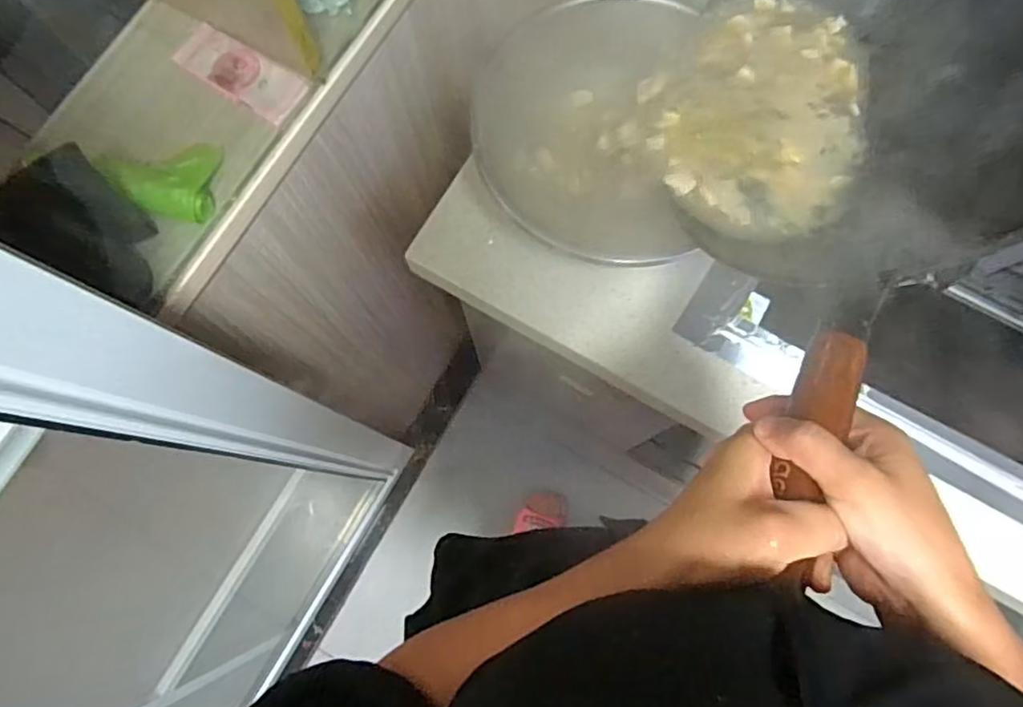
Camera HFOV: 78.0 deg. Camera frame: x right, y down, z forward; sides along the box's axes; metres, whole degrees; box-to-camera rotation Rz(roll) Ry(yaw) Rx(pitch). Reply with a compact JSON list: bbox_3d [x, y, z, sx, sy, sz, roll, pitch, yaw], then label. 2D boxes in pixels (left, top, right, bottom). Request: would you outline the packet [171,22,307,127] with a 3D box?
[{"bbox_3d":[-0.217,-0.224,0.505,0.108,0.008,0.041,31,79,8],"label":"packet"}]

